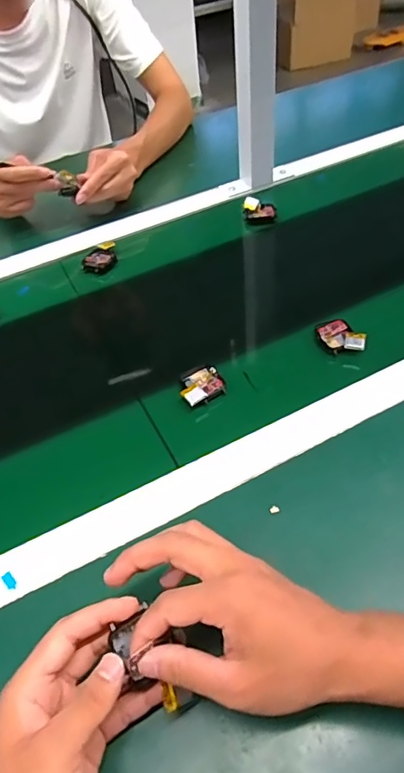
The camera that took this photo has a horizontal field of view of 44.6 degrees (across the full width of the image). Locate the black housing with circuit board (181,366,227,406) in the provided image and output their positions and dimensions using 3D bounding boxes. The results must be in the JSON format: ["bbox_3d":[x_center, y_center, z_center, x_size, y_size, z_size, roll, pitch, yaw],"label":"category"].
[{"bbox_3d":[-0.001,-0.003,0.507,0.045,0.013,0.050,-16,49,-9],"label":"black housing with circuit board"}]

